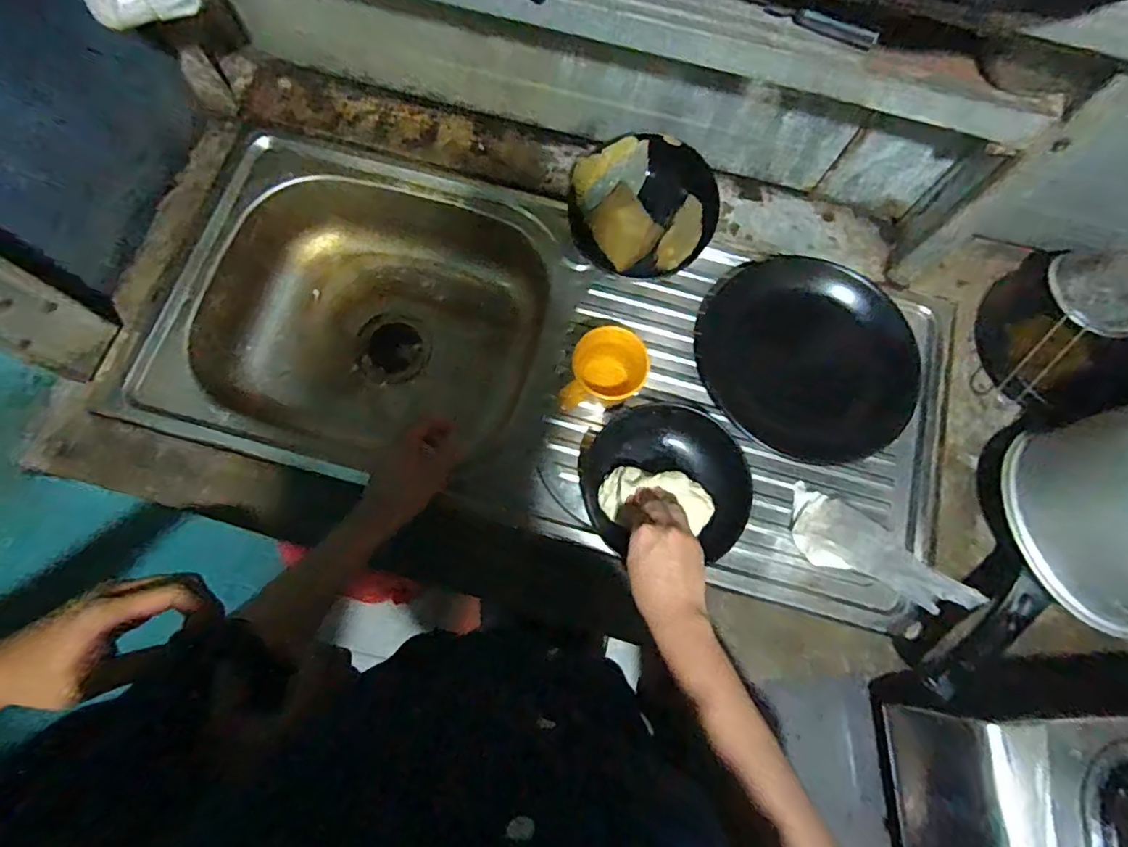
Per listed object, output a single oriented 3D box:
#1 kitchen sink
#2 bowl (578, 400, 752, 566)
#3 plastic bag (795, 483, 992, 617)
[{"bbox_3d":[-0.008,-0.070,0.730,0.933,0.135,0.408,15,76,2],"label":"kitchen sink"},{"bbox_3d":[0.105,0.055,0.616,0.171,0.060,0.166,0,76,-1],"label":"bowl"},{"bbox_3d":[0.305,0.126,0.569,0.062,0.216,0.067,-22,105,-7],"label":"plastic bag"}]

